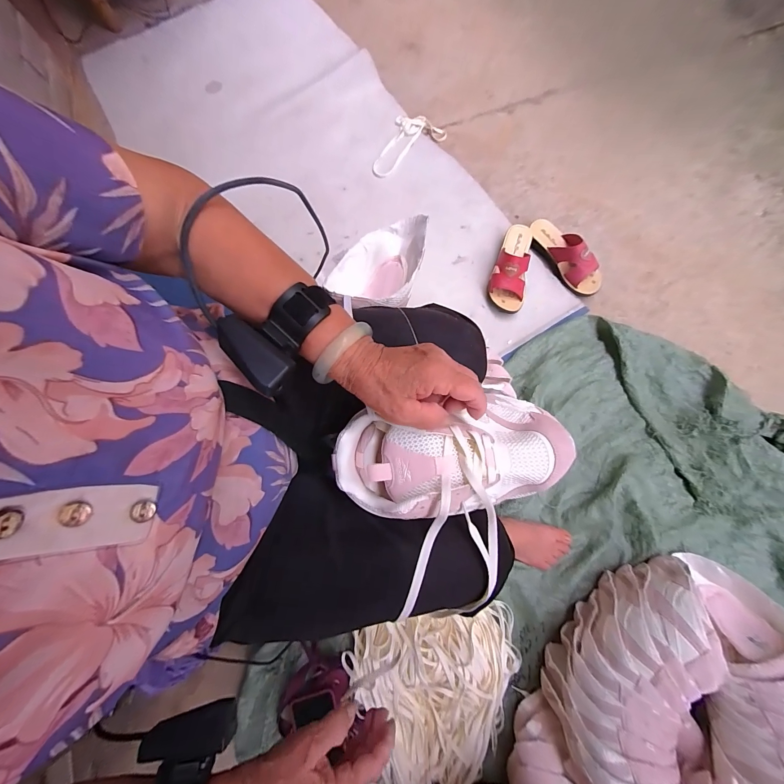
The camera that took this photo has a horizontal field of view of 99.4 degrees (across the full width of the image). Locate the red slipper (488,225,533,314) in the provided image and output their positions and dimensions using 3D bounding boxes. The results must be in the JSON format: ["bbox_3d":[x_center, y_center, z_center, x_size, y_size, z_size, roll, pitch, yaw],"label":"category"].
[{"bbox_3d":[0.295,-0.312,0.810,0.087,0.078,0.228,15,79,8],"label":"red slipper"}]

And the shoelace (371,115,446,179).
[{"bbox_3d":[0.051,-0.698,0.956,0.153,0.018,0.224,21,78,6],"label":"shoelace"}]

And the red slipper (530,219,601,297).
[{"bbox_3d":[0.432,-0.341,0.817,0.083,0.081,0.228,-32,76,-3],"label":"red slipper"}]

